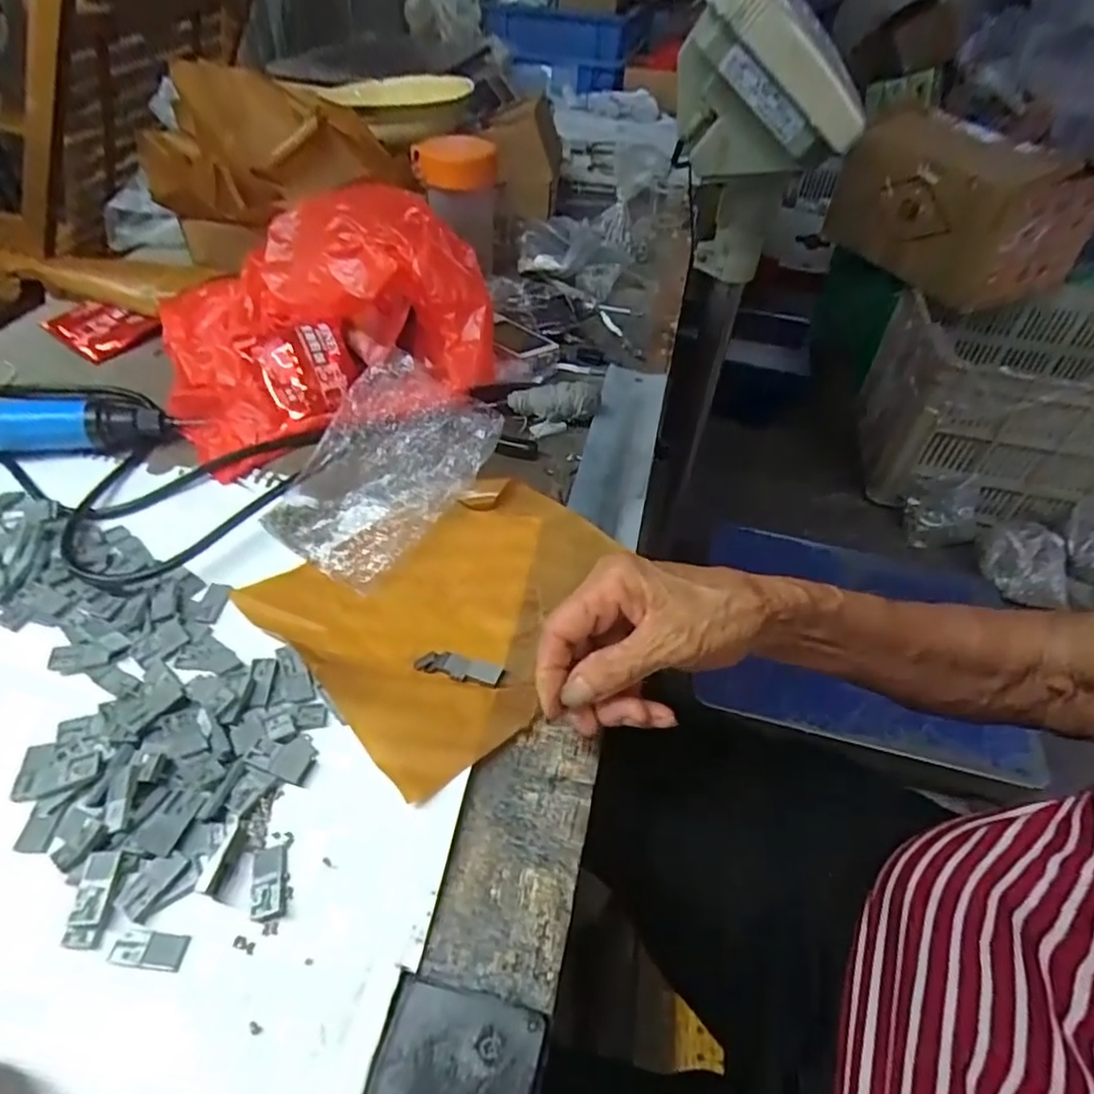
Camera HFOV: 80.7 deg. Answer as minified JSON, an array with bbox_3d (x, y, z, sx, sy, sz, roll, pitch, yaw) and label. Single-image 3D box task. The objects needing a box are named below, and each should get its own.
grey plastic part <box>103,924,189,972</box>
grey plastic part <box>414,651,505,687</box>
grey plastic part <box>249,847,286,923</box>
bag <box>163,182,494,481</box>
[{"bbox_3d":[-0.163,0.164,0.263,0.029,0.004,0.013,6,47,4],"label":"grey plastic part"},{"bbox_3d":[-0.049,0.066,0.359,0.049,0.004,0.015,11,48,9],"label":"grey plastic part"},{"bbox_3d":[-0.120,0.145,0.278,0.014,0.005,0.029,-9,48,-10],"label":"grey plastic part"},{"bbox_3d":[-0.183,-0.195,0.515,0.252,0.119,0.226,-22,51,-21],"label":"bag"}]

